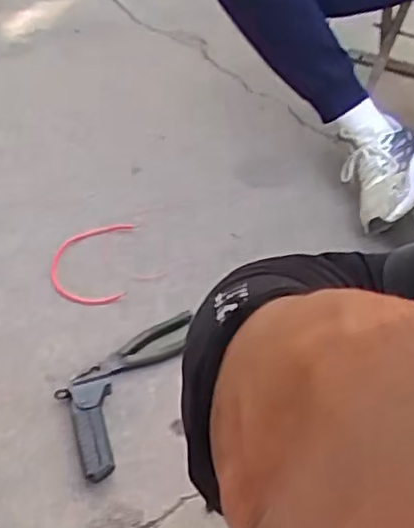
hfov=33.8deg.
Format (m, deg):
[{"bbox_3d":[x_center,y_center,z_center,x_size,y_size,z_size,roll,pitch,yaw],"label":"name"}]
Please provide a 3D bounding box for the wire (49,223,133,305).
[{"bbox_3d":[-0.183,-0.004,1.070,0.120,0.012,0.171,0,51,-1],"label":"wire"}]

